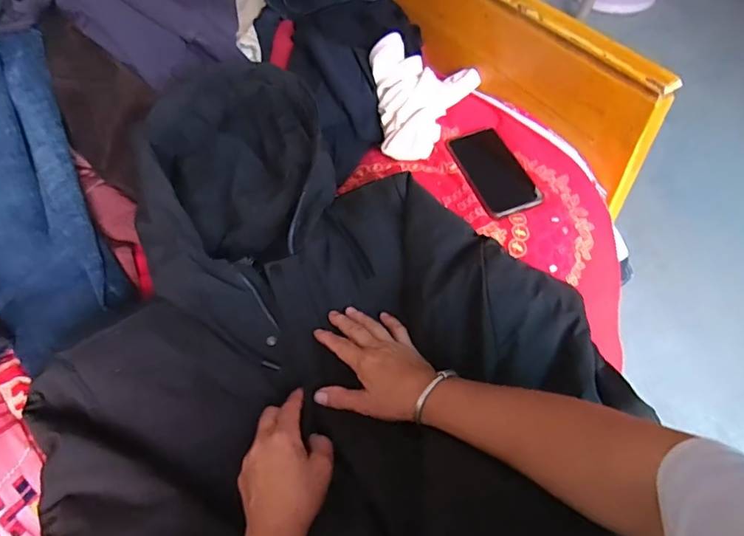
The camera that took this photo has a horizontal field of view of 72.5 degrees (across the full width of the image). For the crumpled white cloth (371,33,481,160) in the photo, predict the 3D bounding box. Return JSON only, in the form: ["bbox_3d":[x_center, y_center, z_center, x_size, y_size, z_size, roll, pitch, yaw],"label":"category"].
[{"bbox_3d":[0.088,-0.264,0.779,0.165,0.091,0.170,-5,53,-1],"label":"crumpled white cloth"}]

